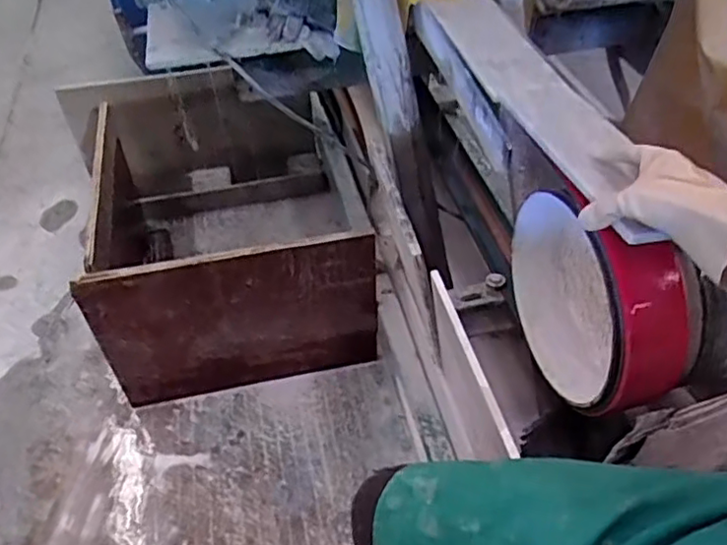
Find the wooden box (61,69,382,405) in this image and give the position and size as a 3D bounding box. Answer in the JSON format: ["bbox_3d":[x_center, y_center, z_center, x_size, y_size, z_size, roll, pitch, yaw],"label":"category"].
[{"bbox_3d":[-0.365,-0.145,1.567,0.663,0.399,0.829,-12,45,-9],"label":"wooden box"}]

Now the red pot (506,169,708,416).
[{"bbox_3d":[0.279,0.025,0.760,0.107,0.282,0.245,-12,45,-9],"label":"red pot"}]

